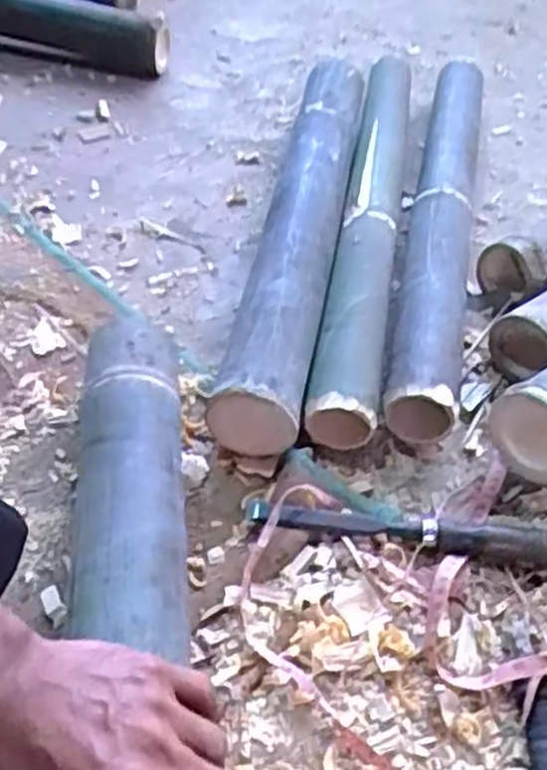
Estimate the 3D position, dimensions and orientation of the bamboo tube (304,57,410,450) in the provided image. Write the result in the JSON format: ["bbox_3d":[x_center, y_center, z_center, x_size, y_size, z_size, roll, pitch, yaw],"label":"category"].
[{"bbox_3d":[0.109,-0.199,0.886,0.066,0.055,0.649,9,47,5],"label":"bamboo tube"}]

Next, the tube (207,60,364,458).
[{"bbox_3d":[0.033,-0.174,0.843,0.079,0.076,0.582,9,47,5],"label":"tube"}]

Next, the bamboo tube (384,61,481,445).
[{"bbox_3d":[0.188,-0.192,0.883,0.069,0.071,0.621,10,47,6],"label":"bamboo tube"}]

